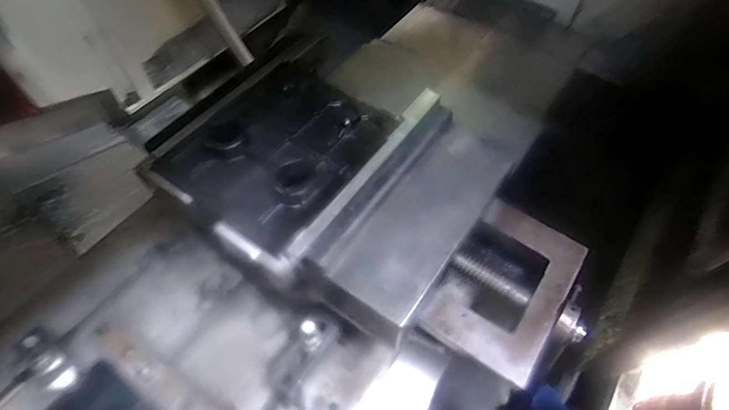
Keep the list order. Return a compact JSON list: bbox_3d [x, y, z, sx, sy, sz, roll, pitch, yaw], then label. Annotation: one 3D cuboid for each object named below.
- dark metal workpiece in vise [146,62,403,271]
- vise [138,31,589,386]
[{"bbox_3d":[-0.104,-0.076,0.538,0.202,0.032,0.261,34,63,19],"label":"dark metal workpiece in vise"},{"bbox_3d":[0.034,-0.004,0.565,0.532,0.165,0.348,27,61,16],"label":"vise"}]

